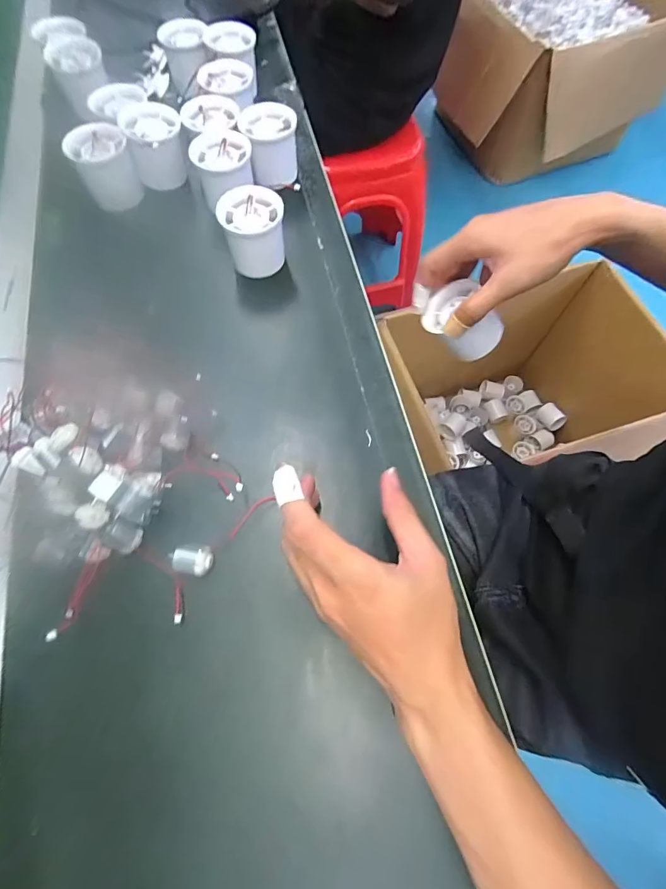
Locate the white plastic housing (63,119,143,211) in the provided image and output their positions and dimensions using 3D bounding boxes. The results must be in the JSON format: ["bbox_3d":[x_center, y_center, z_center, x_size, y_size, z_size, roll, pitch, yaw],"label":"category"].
[{"bbox_3d":[-0.223,-0.273,0.394,0.055,0.042,0.058,-25,70,-10],"label":"white plastic housing"}]

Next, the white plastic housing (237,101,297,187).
[{"bbox_3d":[-0.063,-0.306,0.410,0.054,0.043,0.068,-14,68,-6],"label":"white plastic housing"}]

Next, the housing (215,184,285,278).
[{"bbox_3d":[-0.072,-0.191,0.369,0.056,0.053,0.058,-10,68,-5],"label":"housing"}]

